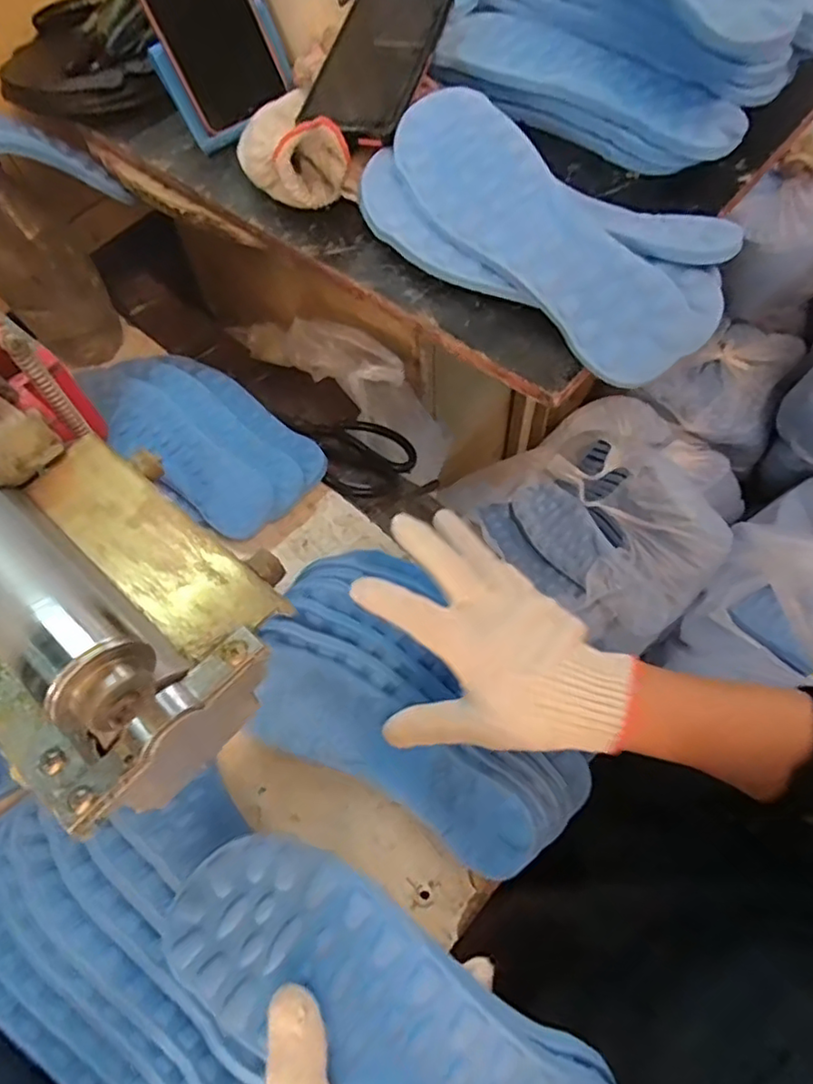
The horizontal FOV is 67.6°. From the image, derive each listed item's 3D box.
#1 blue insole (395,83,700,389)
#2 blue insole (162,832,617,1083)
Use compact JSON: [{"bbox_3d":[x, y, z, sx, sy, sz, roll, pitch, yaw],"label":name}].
[{"bbox_3d":[0.080,-0.195,0.372,0.076,0.018,0.236,-40,77,3],"label":"blue insole"},{"bbox_3d":[-0.006,0.209,0.269,0.220,0.036,0.075,28,67,11],"label":"blue insole"}]

